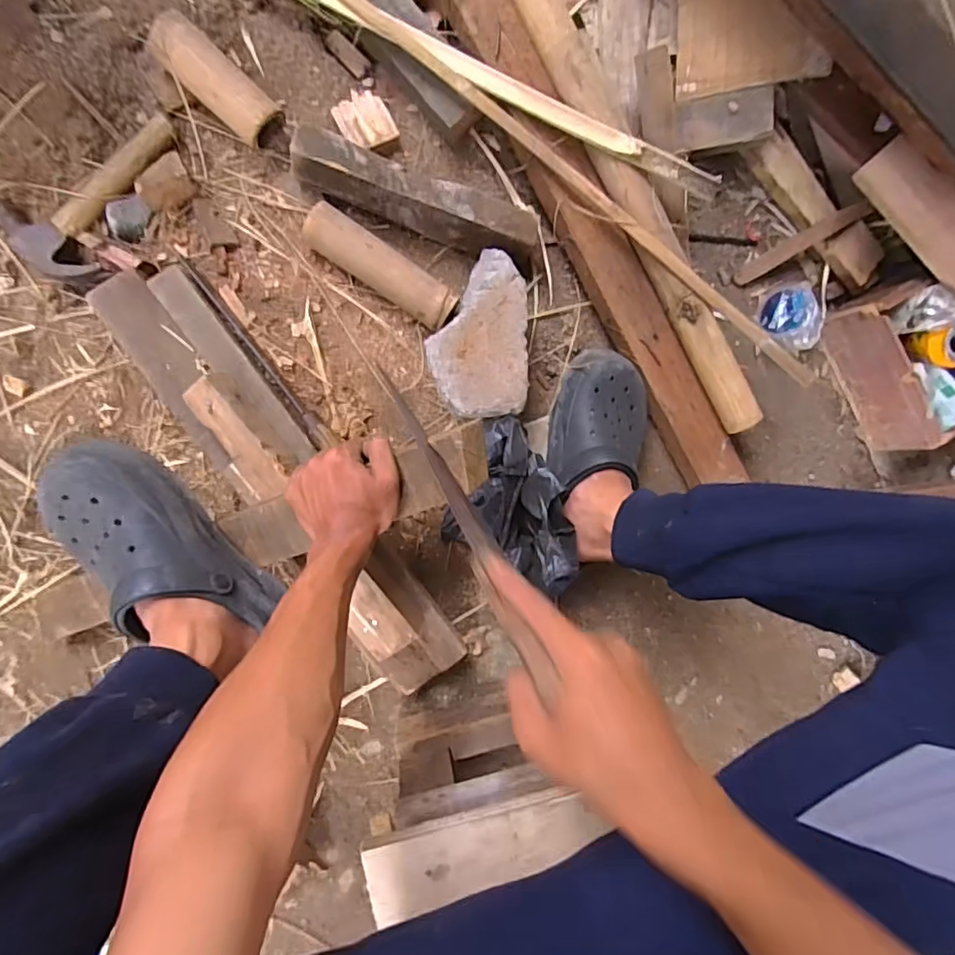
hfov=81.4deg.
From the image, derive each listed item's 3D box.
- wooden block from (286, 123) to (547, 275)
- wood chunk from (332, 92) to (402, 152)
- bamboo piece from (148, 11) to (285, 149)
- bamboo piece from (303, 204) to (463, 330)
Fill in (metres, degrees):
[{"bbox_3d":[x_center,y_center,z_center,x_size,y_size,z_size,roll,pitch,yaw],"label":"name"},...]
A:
[{"bbox_3d":[-0.059,-0.313,0.629,0.284,0.067,0.061,18,90,-9],"label":"wooden block"},{"bbox_3d":[-0.127,-0.403,0.636,0.059,0.023,0.062,-31,97,-6],"label":"wood chunk"},{"bbox_3d":[-0.278,-0.419,0.594,0.134,0.053,0.052,41,87,-9],"label":"bamboo piece"},{"bbox_3d":[-0.108,-0.236,0.629,0.177,0.053,0.050,33,88,-10],"label":"bamboo piece"}]

